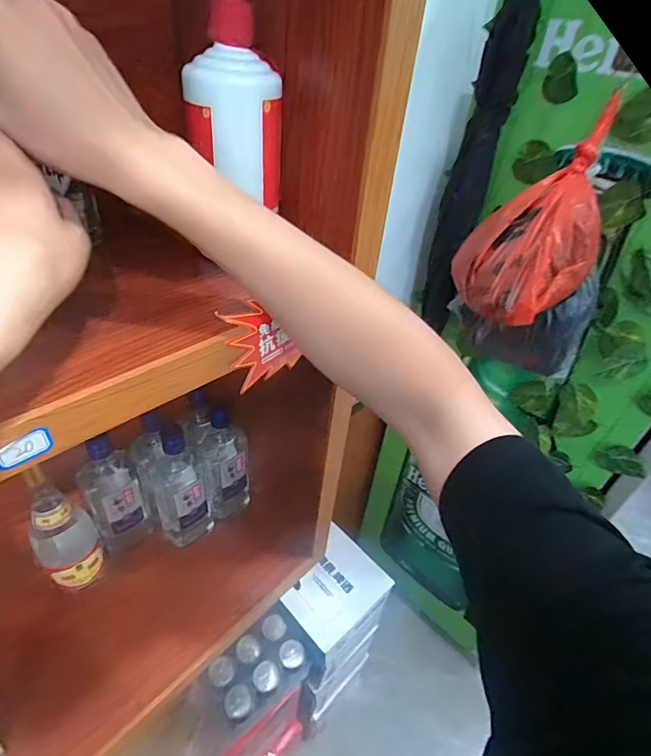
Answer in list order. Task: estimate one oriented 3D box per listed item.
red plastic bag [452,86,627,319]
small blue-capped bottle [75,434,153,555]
[{"bbox_3d":[0.318,-0.233,0.653,0.196,0.271,0.251,18,40,14],"label":"red plastic bag"},{"bbox_3d":[-0.308,0.176,0.623,0.075,0.227,0.051,-25,48,-33],"label":"small blue-capped bottle"}]

